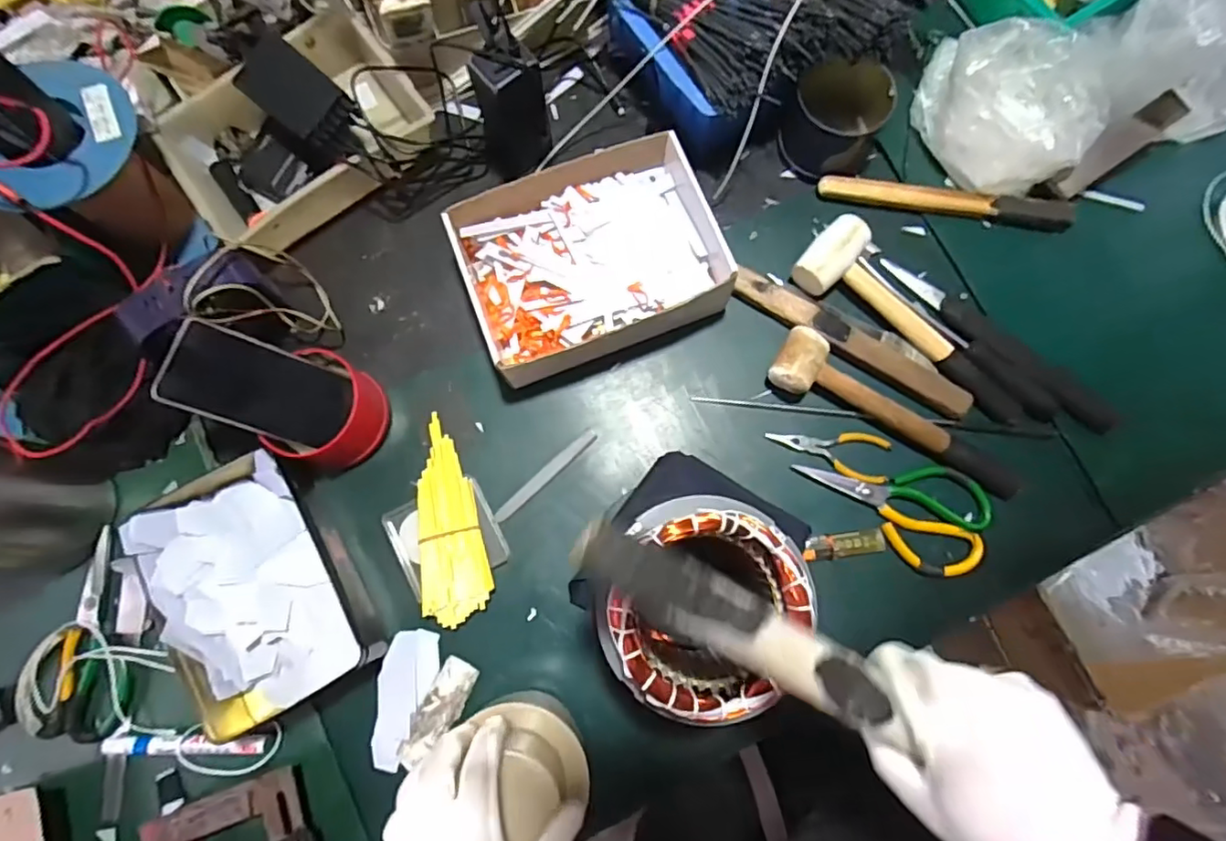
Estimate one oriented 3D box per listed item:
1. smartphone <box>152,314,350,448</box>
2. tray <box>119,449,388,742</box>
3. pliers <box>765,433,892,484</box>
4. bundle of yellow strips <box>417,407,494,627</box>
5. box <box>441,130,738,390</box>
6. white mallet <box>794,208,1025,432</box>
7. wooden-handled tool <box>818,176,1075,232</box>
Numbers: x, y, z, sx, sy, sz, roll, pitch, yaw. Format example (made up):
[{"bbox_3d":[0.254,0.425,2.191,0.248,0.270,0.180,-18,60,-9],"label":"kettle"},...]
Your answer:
[{"bbox_3d":[-0.318,-0.029,0.537,0.145,0.014,0.076,25,76,-36],"label":"smartphone"},{"bbox_3d":[-0.319,0.146,0.534,0.153,0.064,0.222,-27,81,-5],"label":"tray"},{"bbox_3d":[0.213,0.029,0.586,0.116,0.017,0.046,13,80,2],"label":"pliers"},{"bbox_3d":[-0.160,0.093,0.568,0.060,0.027,0.192,-12,80,-3],"label":"bundle of yellow strips"},{"bbox_3d":[-0.018,-0.164,0.598,0.256,0.067,0.198,-21,80,-4],"label":"box"},{"bbox_3d":[0.295,-0.086,0.593,0.082,0.042,0.265,-40,82,-7],"label":"white mallet"},{"bbox_3d":[0.355,-0.234,0.632,0.260,0.026,0.028,7,80,1],"label":"wooden-handled tool"}]

